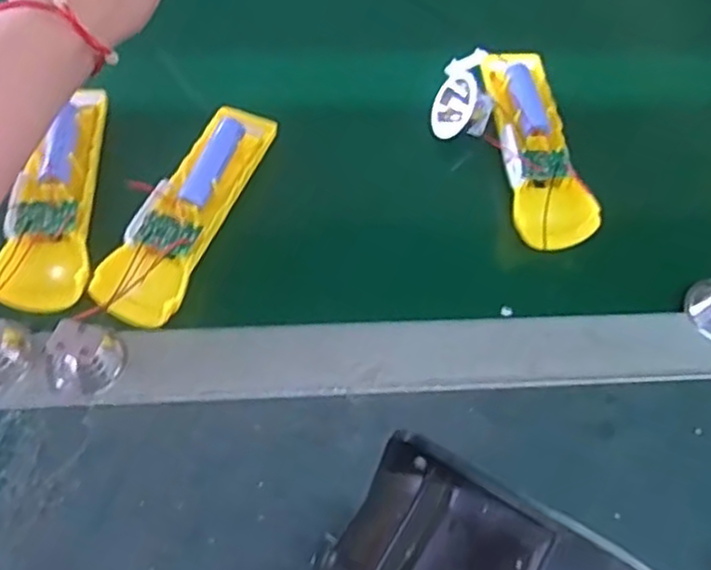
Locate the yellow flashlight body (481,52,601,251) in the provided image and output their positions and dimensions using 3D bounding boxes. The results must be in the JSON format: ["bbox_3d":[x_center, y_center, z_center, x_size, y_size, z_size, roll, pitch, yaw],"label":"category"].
[{"bbox_3d":[0.118,-0.097,0.477,0.051,0.026,0.167,-5,62,-5],"label":"yellow flashlight body"}]

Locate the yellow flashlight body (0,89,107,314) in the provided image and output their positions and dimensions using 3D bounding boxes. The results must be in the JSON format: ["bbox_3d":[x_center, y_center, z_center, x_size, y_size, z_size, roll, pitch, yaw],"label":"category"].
[{"bbox_3d":[-0.185,-0.059,0.435,0.048,0.023,0.159,-3,62,-4],"label":"yellow flashlight body"}]

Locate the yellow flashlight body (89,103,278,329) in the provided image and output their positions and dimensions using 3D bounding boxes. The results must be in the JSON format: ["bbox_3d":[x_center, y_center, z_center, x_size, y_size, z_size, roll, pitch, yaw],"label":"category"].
[{"bbox_3d":[-0.103,-0.049,0.435,0.047,0.026,0.163,19,62,8],"label":"yellow flashlight body"}]

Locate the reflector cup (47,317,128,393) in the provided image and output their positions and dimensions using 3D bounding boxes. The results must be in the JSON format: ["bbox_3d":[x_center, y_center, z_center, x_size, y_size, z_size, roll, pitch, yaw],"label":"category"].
[{"bbox_3d":[-0.149,0.039,0.386,0.039,0.025,0.031,2,61,-1],"label":"reflector cup"}]

